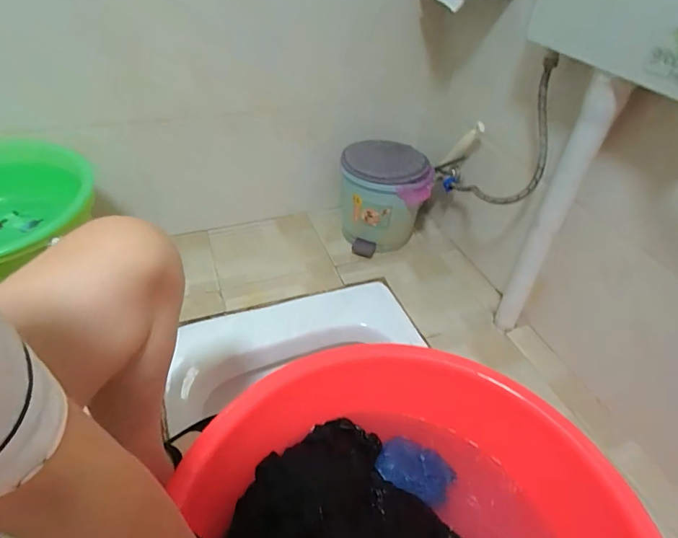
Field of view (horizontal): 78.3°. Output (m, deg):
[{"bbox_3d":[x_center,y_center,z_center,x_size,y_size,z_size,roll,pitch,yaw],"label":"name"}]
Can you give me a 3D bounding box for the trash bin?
[{"bbox_3d":[0.116,-0.190,1.141,0.231,0.255,0.195,5,42,1],"label":"trash bin"}]

